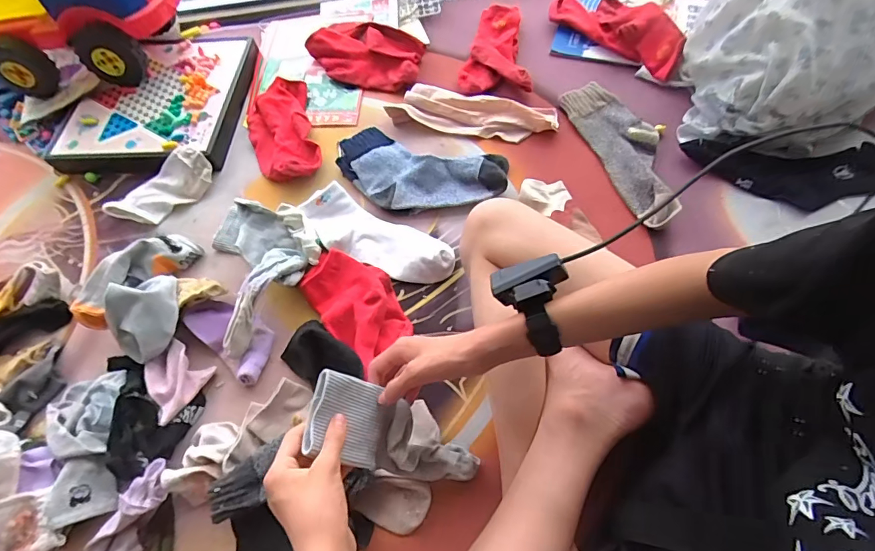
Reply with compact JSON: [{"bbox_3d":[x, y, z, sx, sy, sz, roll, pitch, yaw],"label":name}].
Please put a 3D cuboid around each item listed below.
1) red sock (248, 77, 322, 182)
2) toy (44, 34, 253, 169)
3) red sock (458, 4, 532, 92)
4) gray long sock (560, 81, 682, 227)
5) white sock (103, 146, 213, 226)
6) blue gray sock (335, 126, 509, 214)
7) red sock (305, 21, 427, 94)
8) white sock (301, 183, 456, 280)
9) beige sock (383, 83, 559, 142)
[{"bbox_3d":[-0.261,-0.242,0.740,0.107,0.038,0.219,-16,66,-4],"label":"red sock"},{"bbox_3d":[-0.498,-0.309,0.786,0.297,0.042,0.290,4,66,5],"label":"toy"},{"bbox_3d":[0.099,-0.411,0.786,0.114,0.028,0.209,1,66,4],"label":"red sock"},{"bbox_3d":[0.291,-0.200,0.670,0.101,0.036,0.265,-19,66,-5],"label":"gray long sock"},{"bbox_3d":[-0.430,-0.134,0.701,0.156,0.044,0.068,-42,65,-16],"label":"white sock"},{"bbox_3d":[-0.032,-0.160,0.676,0.261,0.028,0.132,16,68,10],"label":"blue gray sock"},{"bbox_3d":[-0.127,-0.396,0.797,0.202,0.042,0.114,22,69,12],"label":"red sock"},{"bbox_3d":[-0.090,-0.056,0.636,0.235,0.021,0.087,27,70,14],"label":"white sock"},{"bbox_3d":[0.058,-0.269,0.730,0.267,0.012,0.077,13,67,9],"label":"beige sock"}]

